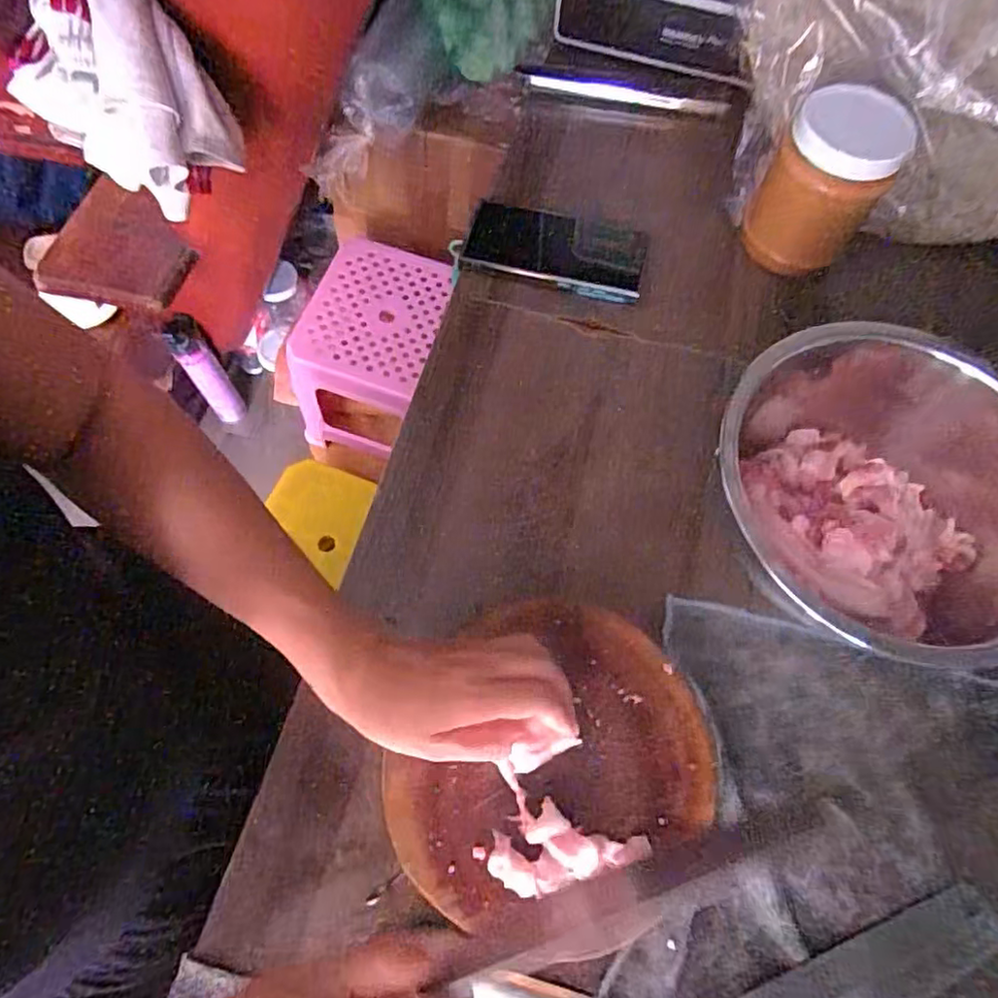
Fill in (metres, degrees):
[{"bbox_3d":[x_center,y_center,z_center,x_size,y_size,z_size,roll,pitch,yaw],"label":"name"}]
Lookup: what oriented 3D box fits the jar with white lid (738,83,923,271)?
[{"bbox_3d":[0.277,-0.270,0.532,0.089,0.121,0.088,1,66,-2],"label":"jar with white lid"}]

